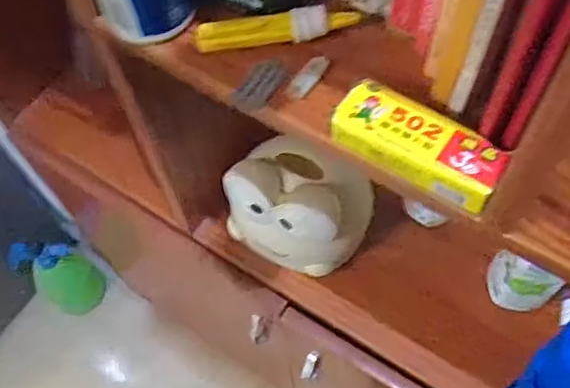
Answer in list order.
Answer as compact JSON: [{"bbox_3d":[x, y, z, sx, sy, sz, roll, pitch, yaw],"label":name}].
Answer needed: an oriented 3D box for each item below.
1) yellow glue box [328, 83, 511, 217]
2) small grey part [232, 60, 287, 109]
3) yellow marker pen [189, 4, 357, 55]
[{"bbox_3d":[0.078,-0.030,0.353,0.100,0.021,0.039,31,68,18],"label":"yellow glue box"},{"bbox_3d":[-0.015,-0.073,0.401,0.022,0.009,0.037,30,67,18],"label":"small grey part"},{"bbox_3d":[-0.006,-0.111,0.406,0.108,0.018,0.016,-6,61,0],"label":"yellow marker pen"}]

